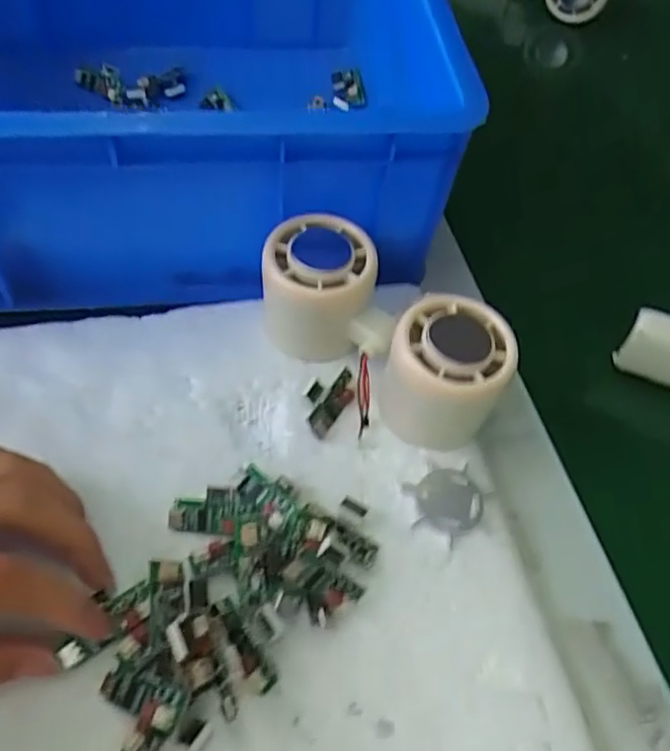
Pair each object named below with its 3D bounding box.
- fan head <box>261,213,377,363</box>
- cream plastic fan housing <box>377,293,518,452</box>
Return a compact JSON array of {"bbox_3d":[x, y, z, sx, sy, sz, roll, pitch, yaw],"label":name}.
[{"bbox_3d":[-0.009,-0.046,0.335,0.054,0.058,0.053,9,57,0],"label":"fan head"},{"bbox_3d":[0.052,-0.002,0.310,0.056,0.054,0.051,2,55,-3],"label":"cream plastic fan housing"}]

